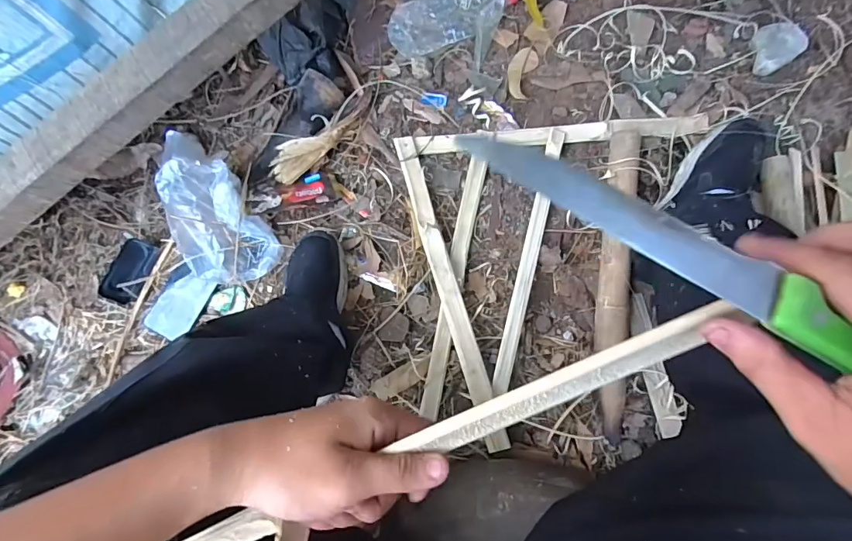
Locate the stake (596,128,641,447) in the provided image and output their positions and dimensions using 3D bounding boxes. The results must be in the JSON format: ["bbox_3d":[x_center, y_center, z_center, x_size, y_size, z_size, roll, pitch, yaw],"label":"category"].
[{"bbox_3d":[0.285,0.010,0.664,0.049,0.045,0.465,6,83,6],"label":"stake"}]

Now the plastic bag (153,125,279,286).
[{"bbox_3d":[-0.349,-0.098,0.710,0.125,0.099,0.249,-31,81,0],"label":"plastic bag"}]

